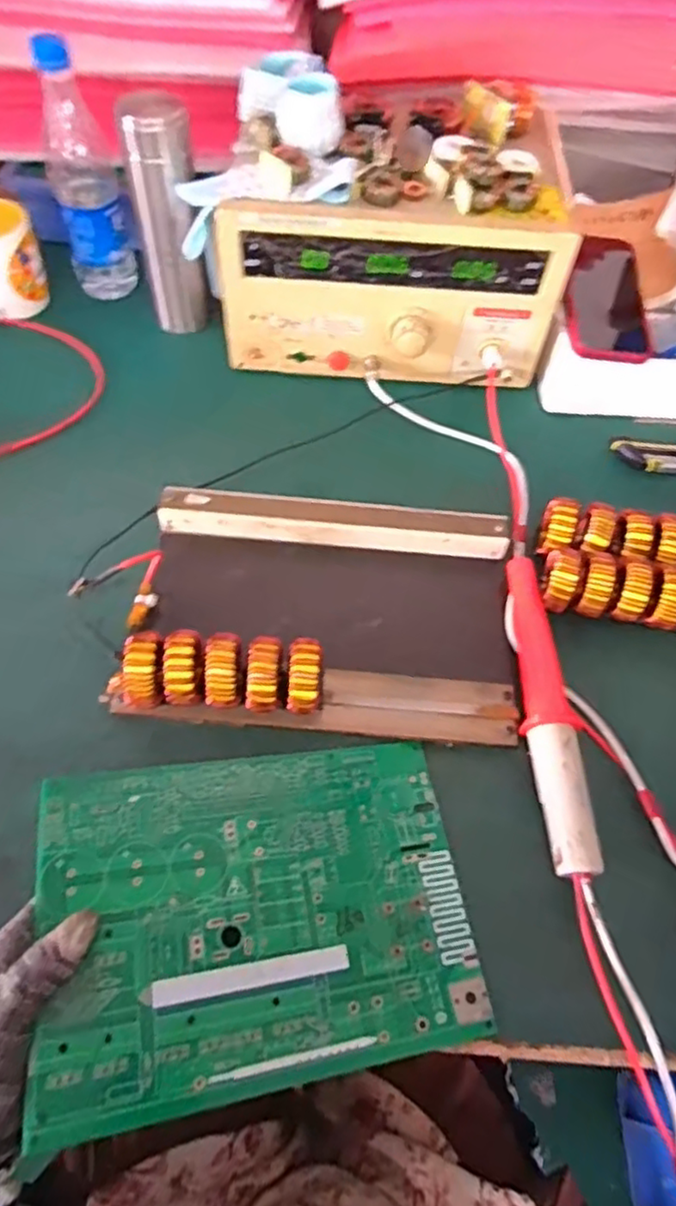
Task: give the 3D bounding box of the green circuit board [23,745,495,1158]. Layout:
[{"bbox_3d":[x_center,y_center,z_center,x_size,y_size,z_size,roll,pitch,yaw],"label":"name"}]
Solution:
[{"bbox_3d":[-0.043,0.181,0.392,0.248,0.005,0.179,-1,56,-19],"label":"green circuit board"}]

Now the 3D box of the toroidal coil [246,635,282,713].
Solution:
[{"bbox_3d":[-0.052,0.051,0.463,0.022,0.054,0.052,3,57,-1],"label":"toroidal coil"}]

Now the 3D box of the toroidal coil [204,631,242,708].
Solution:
[{"bbox_3d":[-0.080,0.049,0.463,0.025,0.055,0.050,-2,58,-5],"label":"toroidal coil"}]

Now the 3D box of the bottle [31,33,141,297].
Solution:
[{"bbox_3d":[-0.260,-0.426,0.673,0.065,0.245,0.055,-21,61,-16],"label":"bottle"}]

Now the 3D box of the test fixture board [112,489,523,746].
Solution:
[{"bbox_3d":[-0.006,0.005,0.515,0.291,0.036,0.192,4,57,0],"label":"test fixture board"}]

